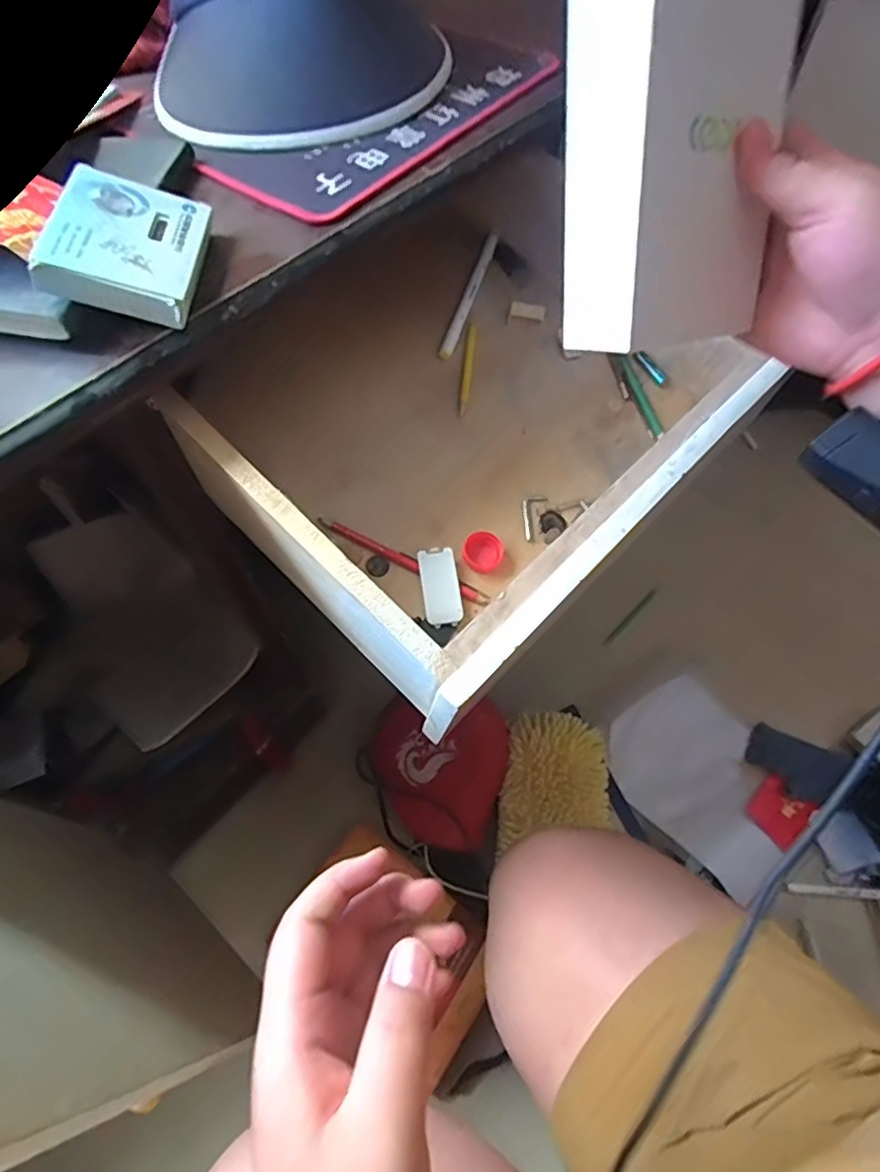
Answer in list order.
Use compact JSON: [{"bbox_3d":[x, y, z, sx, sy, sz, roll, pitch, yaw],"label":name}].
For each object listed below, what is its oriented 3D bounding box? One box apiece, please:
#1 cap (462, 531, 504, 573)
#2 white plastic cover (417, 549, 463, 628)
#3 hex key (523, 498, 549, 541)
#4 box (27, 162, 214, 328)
[{"bbox_3d":[0.035,-0.028,0.492,0.029,0.014,0.035,29,65,18],"label":"cap"},{"bbox_3d":[0.000,0.000,0.477,0.029,0.004,0.059,-8,73,-3],"label":"white plastic cover"},{"bbox_3d":[0.075,-0.059,0.514,0.017,0.007,0.044,20,62,14],"label":"hex key"},{"bbox_3d":[-0.183,-0.202,0.365,0.079,0.021,0.098,11,59,-20],"label":"box"}]

